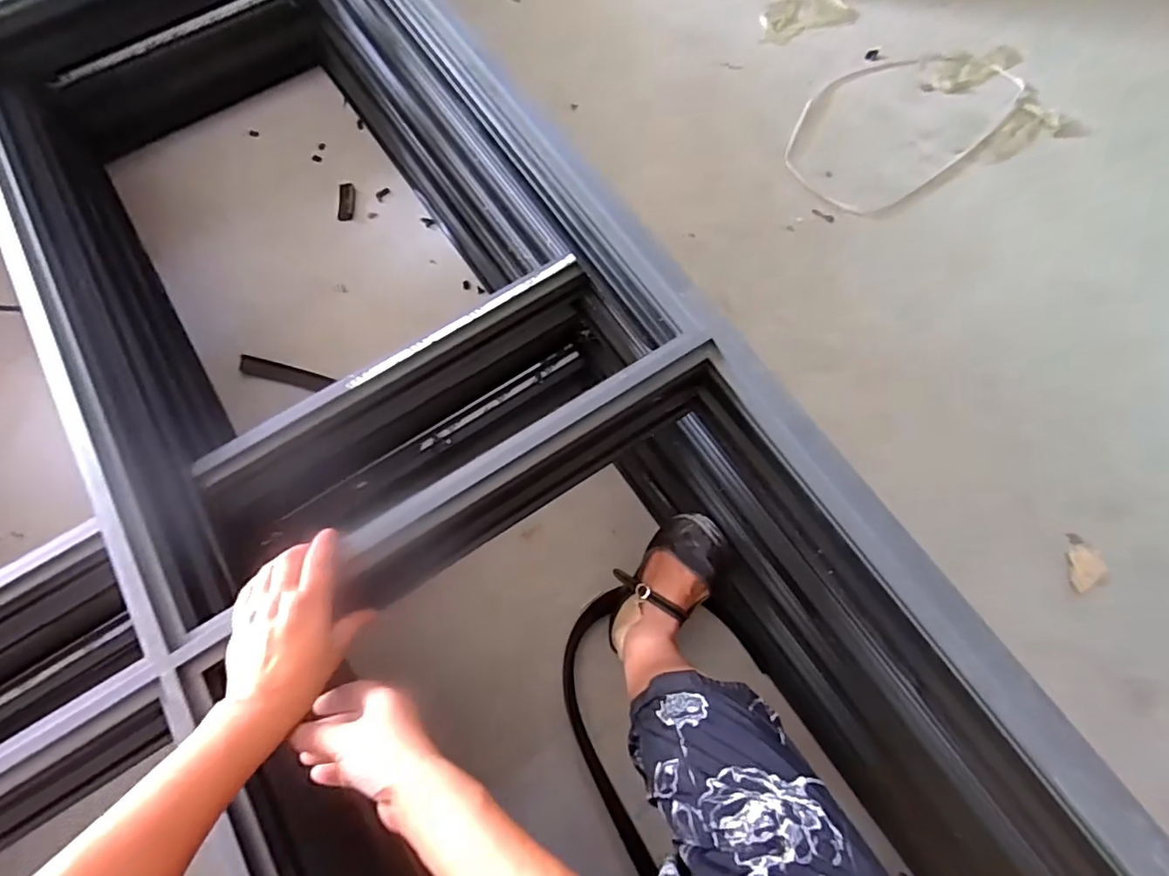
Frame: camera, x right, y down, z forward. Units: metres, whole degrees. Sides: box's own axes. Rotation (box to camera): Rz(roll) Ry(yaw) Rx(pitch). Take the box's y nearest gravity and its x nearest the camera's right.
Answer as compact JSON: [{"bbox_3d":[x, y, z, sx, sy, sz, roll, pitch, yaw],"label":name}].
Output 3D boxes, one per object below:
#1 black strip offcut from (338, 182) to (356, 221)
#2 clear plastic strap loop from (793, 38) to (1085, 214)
[{"bbox_3d":[-0.471,-0.470,1.108,0.032,0.004,0.088,-6,71,-2],"label":"black strip offcut"},{"bbox_3d":[0.702,-0.675,1.162,0.612,0.041,0.330,-24,73,-7],"label":"clear plastic strap loop"}]

